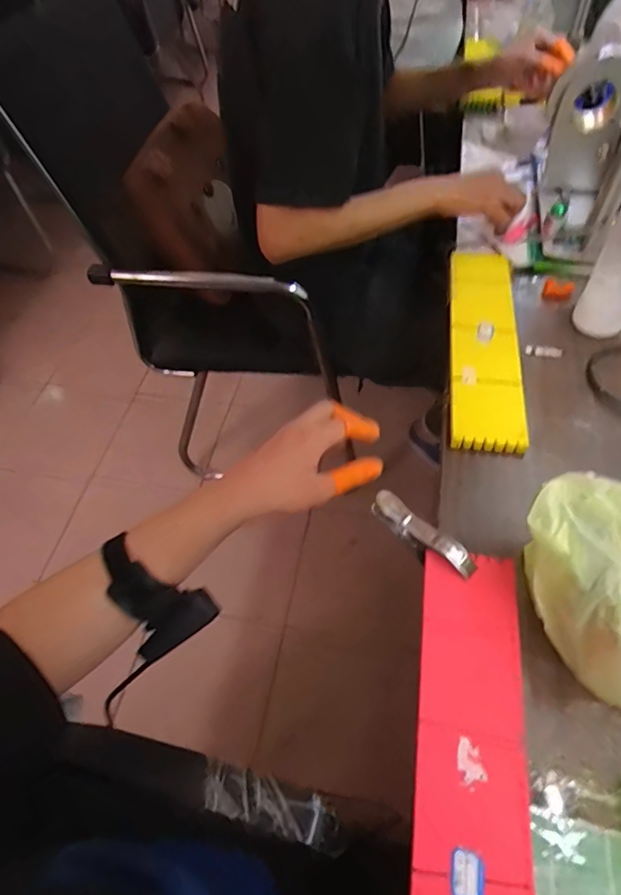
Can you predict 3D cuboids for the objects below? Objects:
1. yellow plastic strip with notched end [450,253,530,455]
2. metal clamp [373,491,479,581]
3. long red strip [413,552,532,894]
[{"bbox_3d":[0.224,-0.142,0.665,0.083,0.012,0.350,5,55,8],"label":"yellow plastic strip with notched end"},{"bbox_3d":[0.110,0.087,0.505,0.114,0.024,0.026,36,64,26],"label":"metal clamp"},{"bbox_3d":[0.121,0.240,0.386,0.081,0.011,0.336,8,54,10],"label":"long red strip"}]

